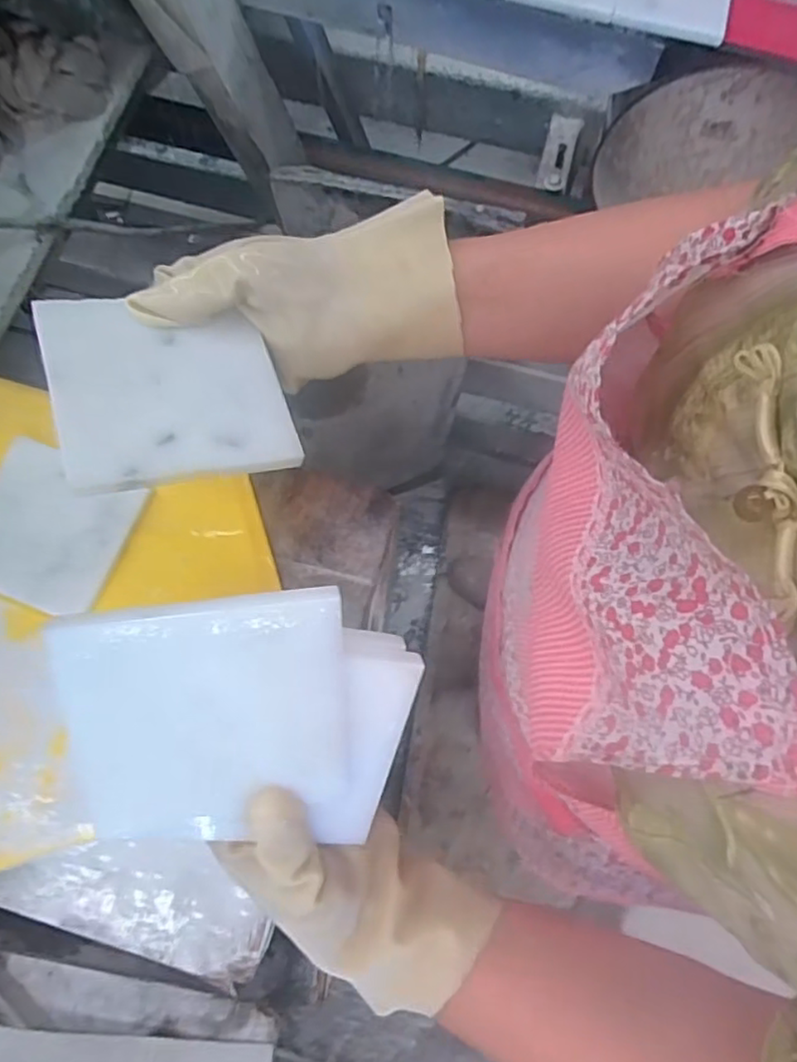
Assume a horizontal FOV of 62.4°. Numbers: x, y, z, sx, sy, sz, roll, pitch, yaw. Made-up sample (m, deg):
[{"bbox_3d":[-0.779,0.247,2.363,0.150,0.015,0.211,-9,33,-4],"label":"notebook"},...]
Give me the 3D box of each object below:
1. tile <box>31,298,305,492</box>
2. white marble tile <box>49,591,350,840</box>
[{"bbox_3d":[-0.105,-0.067,0.302,0.098,0.006,0.099,-11,68,-26],"label":"tile"},{"bbox_3d":[-0.070,0.076,0.255,0.099,0.006,0.107,-6,112,-14],"label":"white marble tile"}]

